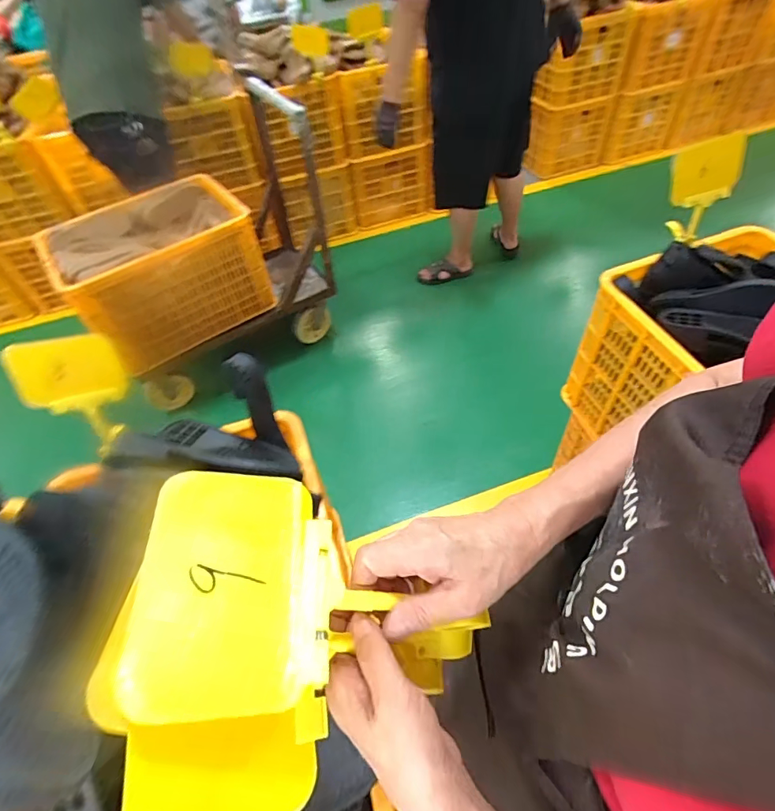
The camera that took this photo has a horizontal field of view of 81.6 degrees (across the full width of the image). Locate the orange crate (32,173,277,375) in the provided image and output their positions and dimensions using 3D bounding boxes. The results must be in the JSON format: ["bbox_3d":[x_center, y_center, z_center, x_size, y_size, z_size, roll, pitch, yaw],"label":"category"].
[{"bbox_3d":[-0.794,-0.487,1.611,0.609,0.391,0.418,-31,55,-19],"label":"orange crate"}]

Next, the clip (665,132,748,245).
[{"bbox_3d":[0.604,-0.418,0.877,0.147,0.188,0.055,-15,44,-2],"label":"clip"}]

